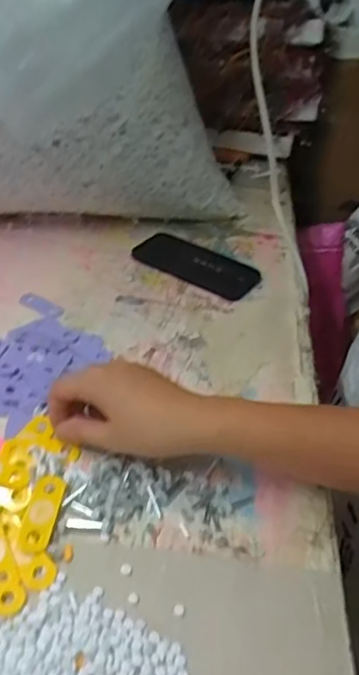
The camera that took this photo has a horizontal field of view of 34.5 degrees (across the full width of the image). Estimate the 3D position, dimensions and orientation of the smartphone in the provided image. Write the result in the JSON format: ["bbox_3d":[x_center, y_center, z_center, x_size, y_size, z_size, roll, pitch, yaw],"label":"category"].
[{"bbox_3d":[0.023,-0.101,0.764,0.171,0.010,0.086,26,42,25],"label":"smartphone"}]

